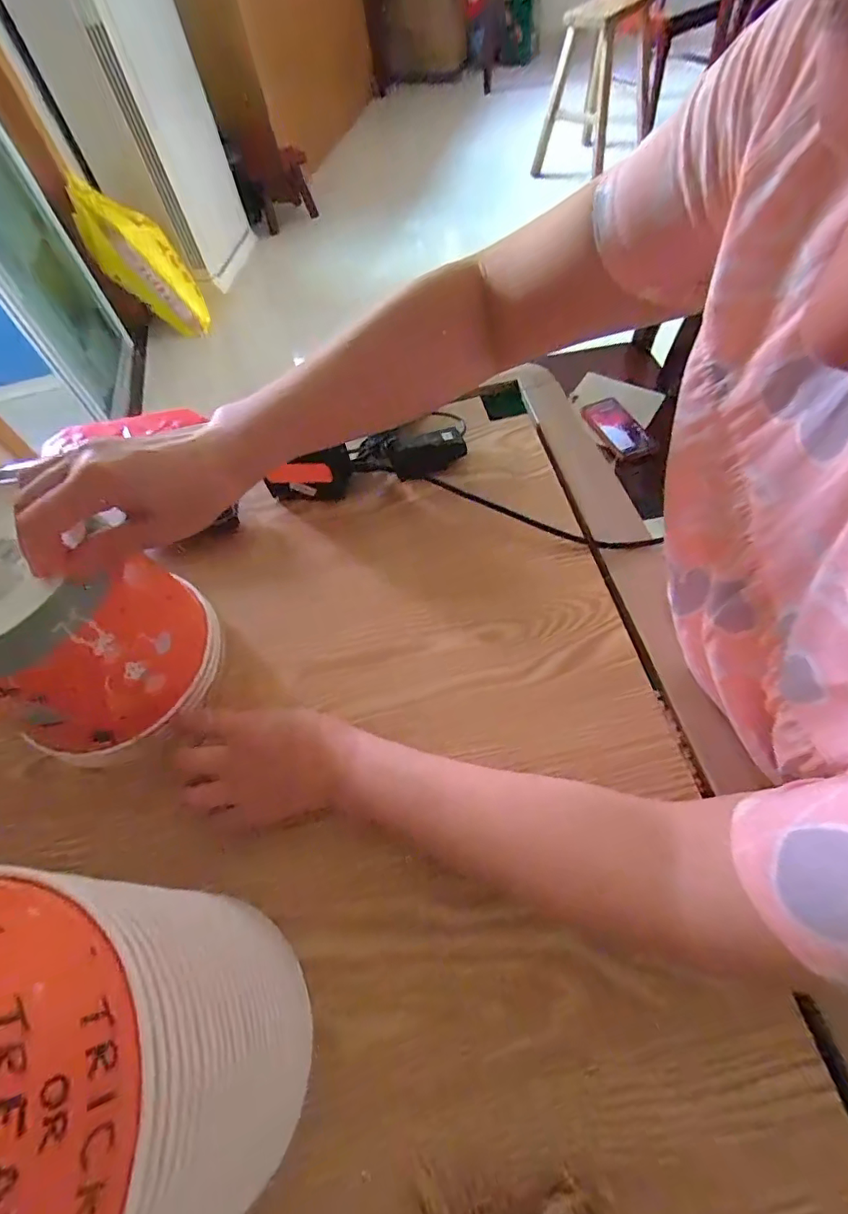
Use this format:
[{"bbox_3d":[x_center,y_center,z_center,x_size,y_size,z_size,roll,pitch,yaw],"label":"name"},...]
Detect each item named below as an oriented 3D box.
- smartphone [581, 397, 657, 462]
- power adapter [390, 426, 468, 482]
[{"bbox_3d":[0.376,-0.345,1.018,0.074,0.013,0.155,-33,70,6],"label":"smartphone"},{"bbox_3d":[0.005,-0.150,0.510,0.073,0.028,0.024,-28,59,-10],"label":"power adapter"}]

